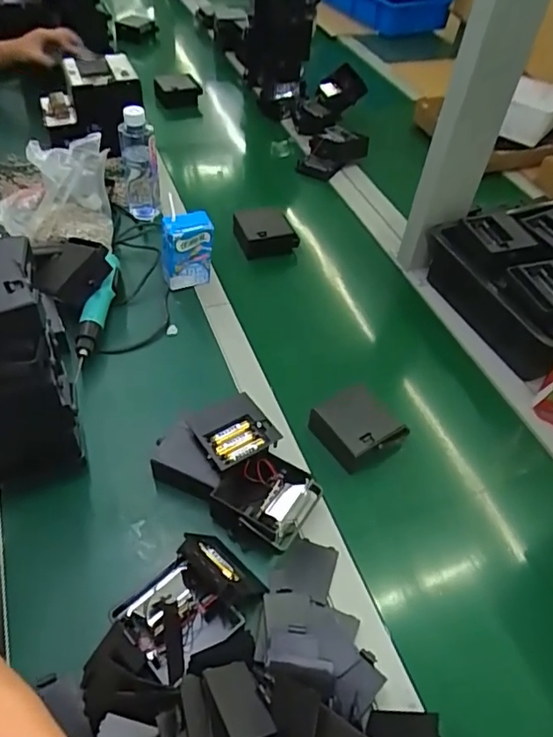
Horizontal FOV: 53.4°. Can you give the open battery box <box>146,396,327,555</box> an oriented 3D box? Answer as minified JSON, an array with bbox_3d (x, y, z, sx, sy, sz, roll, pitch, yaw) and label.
[{"bbox_3d":[-0.040,0.110,0.613,0.184,0.059,0.122,30,53,20],"label":"open battery box"}]

